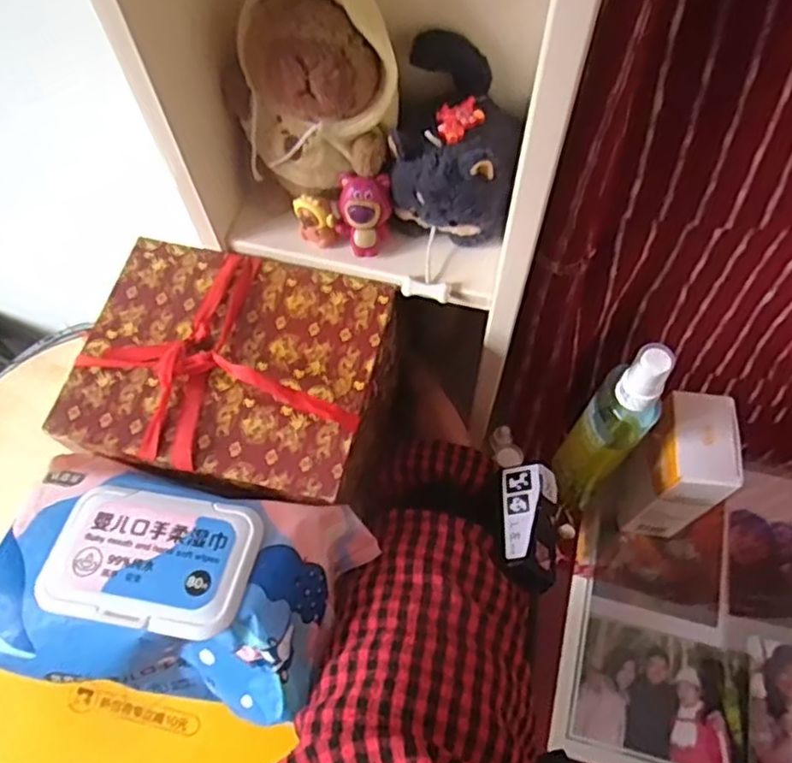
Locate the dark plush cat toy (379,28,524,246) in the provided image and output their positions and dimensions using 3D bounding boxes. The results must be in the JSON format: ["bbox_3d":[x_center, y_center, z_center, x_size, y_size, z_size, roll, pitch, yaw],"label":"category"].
[{"bbox_3d":[0.028,-0.126,0.361,0.062,0.075,0.077,0,61,-2],"label":"dark plush cat toy"}]

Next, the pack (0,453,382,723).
[{"bbox_3d":[-0.111,0.098,0.327,0.177,0.055,0.102,11,61,4],"label":"pack"}]

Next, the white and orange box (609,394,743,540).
[{"bbox_3d":[0.191,0.067,0.477,0.044,0.138,0.062,2,61,-1],"label":"white and orange box"}]

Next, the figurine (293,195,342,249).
[{"bbox_3d":[-0.044,-0.090,0.378,0.024,0.030,0.014,-4,61,-4],"label":"figurine"}]

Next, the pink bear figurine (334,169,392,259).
[{"bbox_3d":[-0.018,-0.091,0.371,0.028,0.040,0.024,5,61,1],"label":"pink bear figurine"}]

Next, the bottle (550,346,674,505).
[{"bbox_3d":[0.136,0.033,0.439,0.039,0.202,0.031,37,66,17],"label":"bottle"}]

